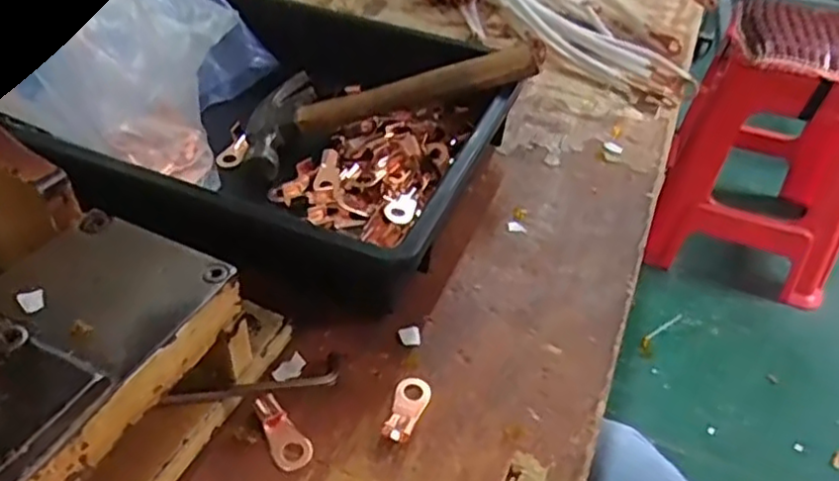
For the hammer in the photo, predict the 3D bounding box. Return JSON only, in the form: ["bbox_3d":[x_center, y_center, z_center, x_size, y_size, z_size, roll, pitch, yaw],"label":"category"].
[{"bbox_3d":[-0.020,-0.109,0.523,0.220,0.030,0.108,-14,43,5],"label":"hammer"}]

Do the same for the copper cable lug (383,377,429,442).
[{"bbox_3d":[-0.007,0.087,0.357,0.018,0.006,0.041,17,43,11],"label":"copper cable lug"}]

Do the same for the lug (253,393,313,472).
[{"bbox_3d":[-0.068,0.095,0.344,0.018,0.006,0.042,-18,47,-25],"label":"lug"}]

